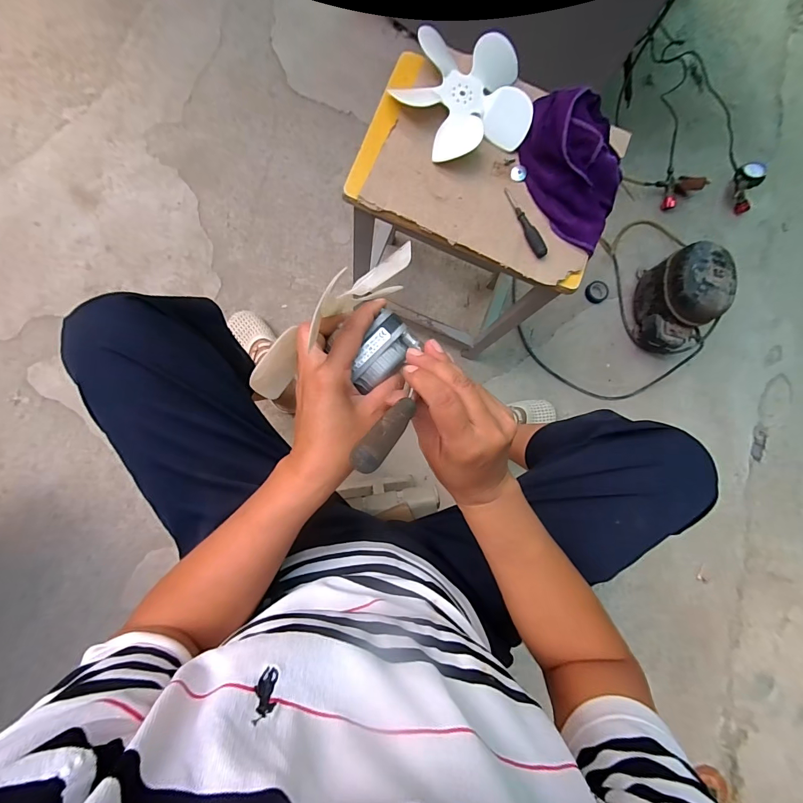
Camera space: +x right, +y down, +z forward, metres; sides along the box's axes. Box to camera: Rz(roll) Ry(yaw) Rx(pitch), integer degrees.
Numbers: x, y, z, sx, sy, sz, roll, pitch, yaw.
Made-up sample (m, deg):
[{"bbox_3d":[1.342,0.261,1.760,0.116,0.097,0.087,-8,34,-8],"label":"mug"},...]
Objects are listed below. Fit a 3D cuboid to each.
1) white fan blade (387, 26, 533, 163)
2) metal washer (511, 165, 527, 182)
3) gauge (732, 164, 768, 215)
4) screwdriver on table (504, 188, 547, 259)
[{"bbox_3d":[0.080,-0.401,0.504,0.166,0.031,0.159,-12,85,-6],"label":"white fan blade"},{"bbox_3d":[0.161,-0.311,0.526,0.023,0.004,0.021,-39,97,-1],"label":"metal washer"},{"bbox_3d":[0.932,-0.576,1.040,0.067,0.049,0.126,-2,112,-5],"label":"gauge"},{"bbox_3d":[0.162,-0.236,0.506,0.017,0.011,0.104,-25,87,-7],"label":"screwdriver on table"}]

